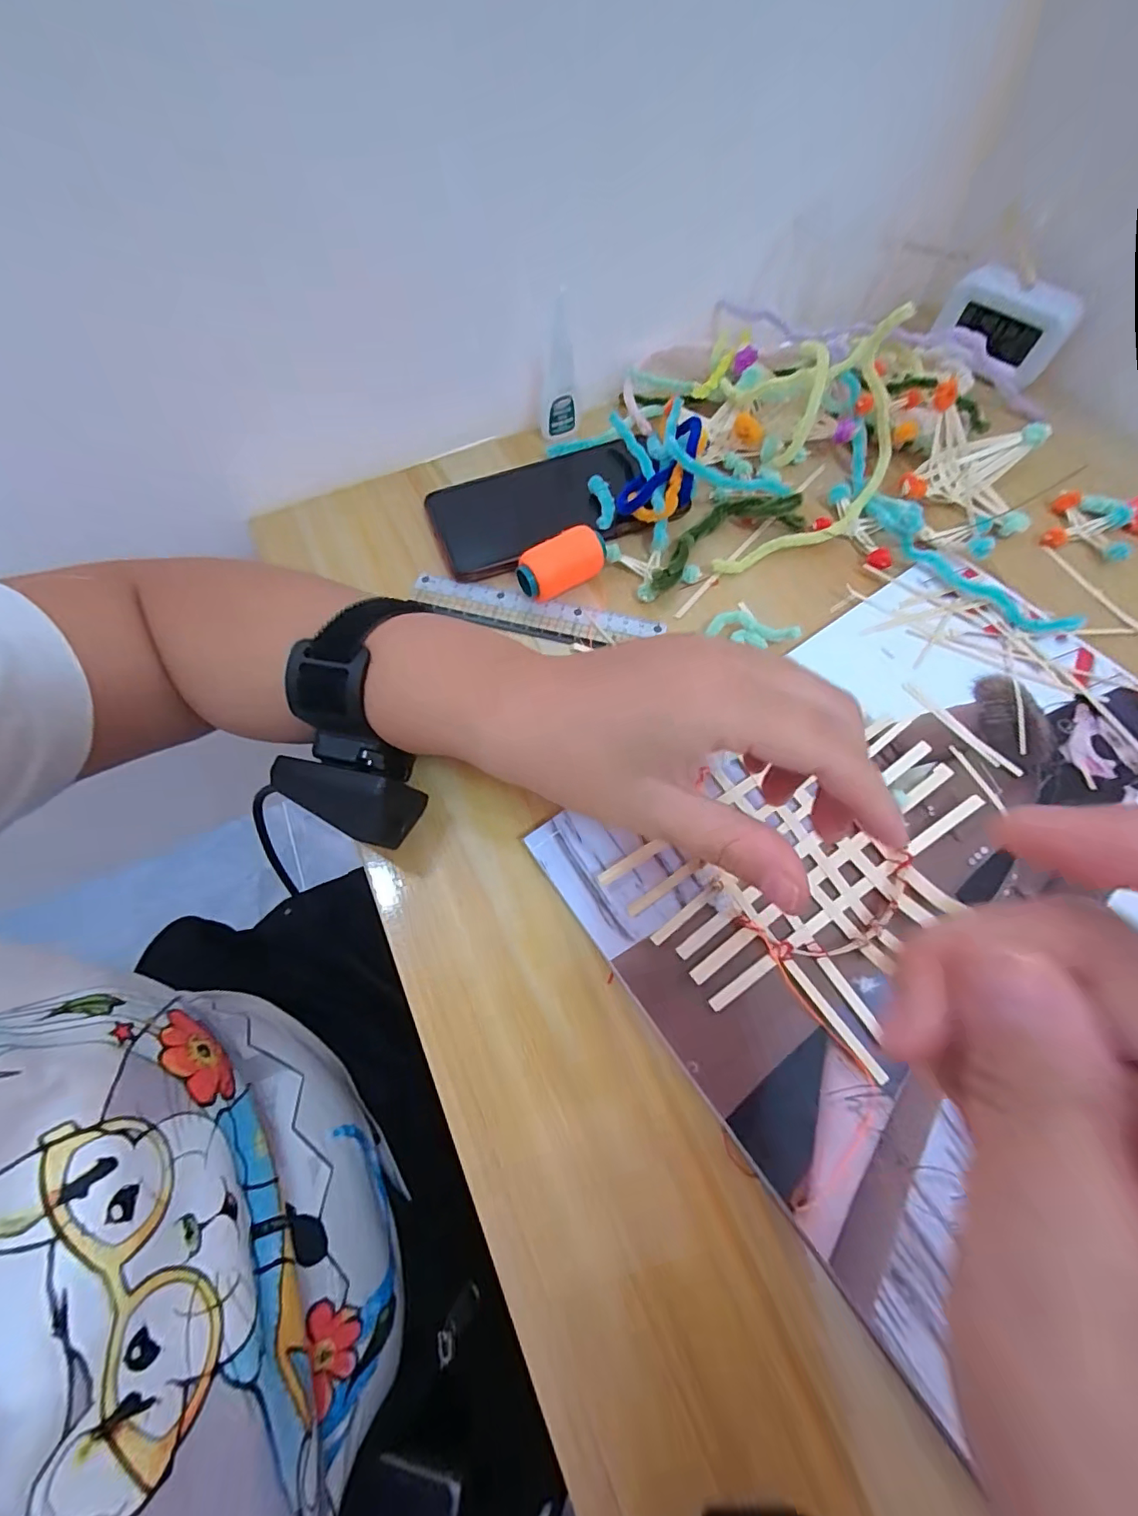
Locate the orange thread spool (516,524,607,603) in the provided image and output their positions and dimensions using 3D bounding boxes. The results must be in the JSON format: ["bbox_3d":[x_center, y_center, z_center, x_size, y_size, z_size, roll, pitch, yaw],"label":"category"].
[{"bbox_3d":[-0.004,-0.117,0.316,0.058,0.026,0.024,-24,67,-10],"label":"orange thread spool"}]

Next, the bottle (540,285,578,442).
[{"bbox_3d":[-0.008,-0.261,0.349,0.025,0.074,0.027,1,65,1],"label":"bottle"}]

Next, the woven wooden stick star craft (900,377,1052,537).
[{"bbox_3d":[0.265,-0.200,0.338,0.086,0.038,0.082,20,67,10],"label":"woven wooden stick star craft"}]

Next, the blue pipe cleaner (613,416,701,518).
[{"bbox_3d":[0.066,-0.183,0.330,0.035,0.012,0.084,35,71,16],"label":"blue pipe cleaner"}]

